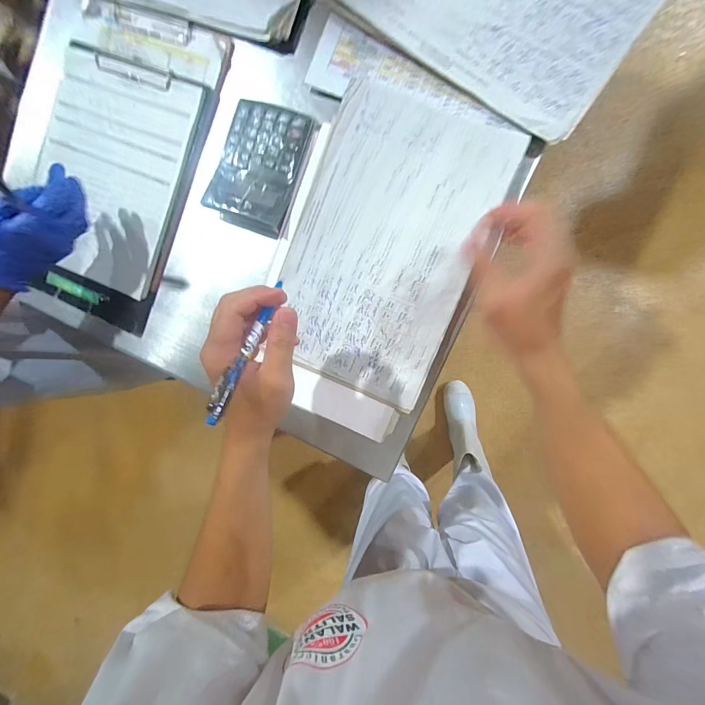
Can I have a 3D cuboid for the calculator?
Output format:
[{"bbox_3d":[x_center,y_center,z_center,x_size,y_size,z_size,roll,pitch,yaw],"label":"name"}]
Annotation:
[{"bbox_3d":[-0.117,-0.233,0.403,0.104,0.023,0.149,19,95,8],"label":"calculator"}]

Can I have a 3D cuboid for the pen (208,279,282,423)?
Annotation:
[{"bbox_3d":[-0.084,-0.004,0.262,0.010,0.010,0.127,17,66,8],"label":"pen"}]

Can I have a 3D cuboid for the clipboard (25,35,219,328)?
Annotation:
[{"bbox_3d":[-0.344,-0.228,0.450,0.246,0.016,0.344,22,95,8],"label":"clipboard"}]

